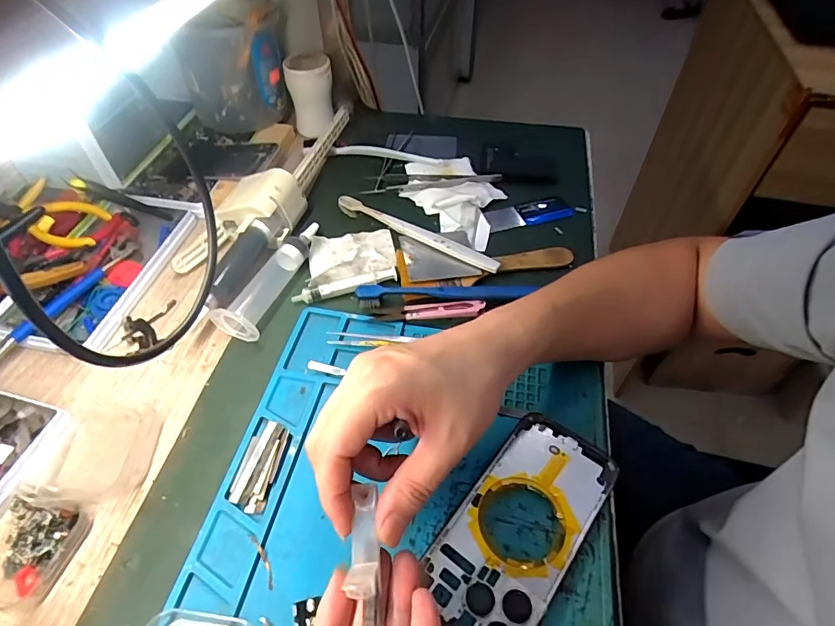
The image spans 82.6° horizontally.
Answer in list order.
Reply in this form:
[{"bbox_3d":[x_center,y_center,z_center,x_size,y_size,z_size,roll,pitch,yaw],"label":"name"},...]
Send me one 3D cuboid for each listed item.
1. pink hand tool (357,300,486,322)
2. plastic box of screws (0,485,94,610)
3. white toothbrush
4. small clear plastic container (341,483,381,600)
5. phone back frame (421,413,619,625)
[{"bbox_3d":[0.005,-0.003,0.409,0.102,0.005,0.019,-2,50,-1],"label":"pink hand tool"},{"bbox_3d":[-0.243,0.140,0.289,0.059,0.015,0.061,10,51,9],"label":"plastic box of screws"},{"bbox_3d":[-0.003,-0.080,0.469,0.184,0.013,0.015,26,56,21],"label":"white toothbrush"},{"bbox_3d":[-0.026,0.111,0.236,0.014,0.006,0.054,-3,45,-2],"label":"small clear plastic container"},{"bbox_3d":[0.064,0.131,0.297,0.070,0.010,0.144,31,57,24],"label":"phone back frame"}]

